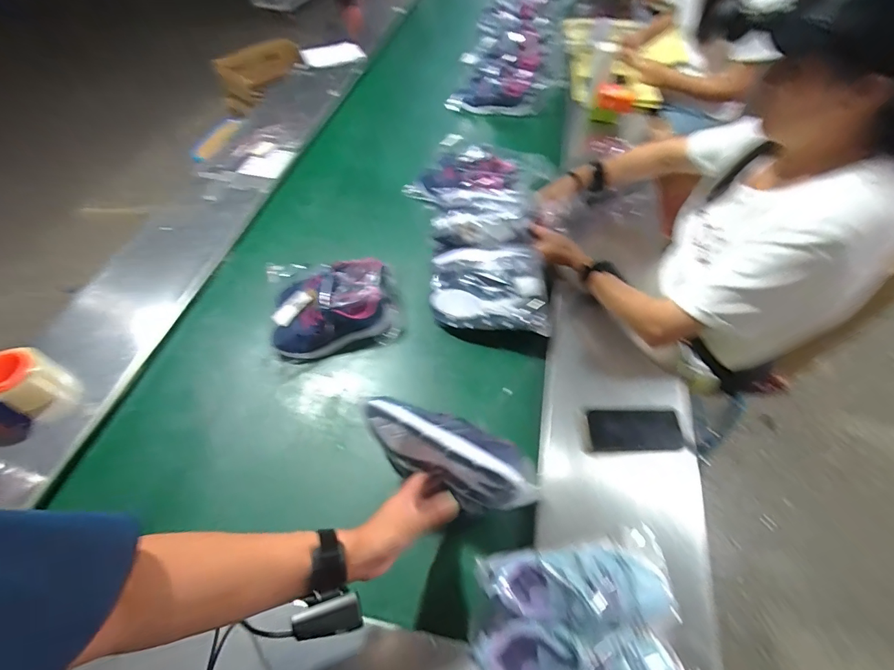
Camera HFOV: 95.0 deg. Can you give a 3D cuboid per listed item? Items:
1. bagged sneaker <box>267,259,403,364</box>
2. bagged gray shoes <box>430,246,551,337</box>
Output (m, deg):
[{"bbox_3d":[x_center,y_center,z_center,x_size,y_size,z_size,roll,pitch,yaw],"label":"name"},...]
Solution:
[{"bbox_3d":[-0.234,-0.066,0.853,0.248,0.089,0.193,-13,57,-8],"label":"bagged sneaker"},{"bbox_3d":[0.090,-0.104,0.860,0.242,0.105,0.191,10,56,7],"label":"bagged gray shoes"}]

